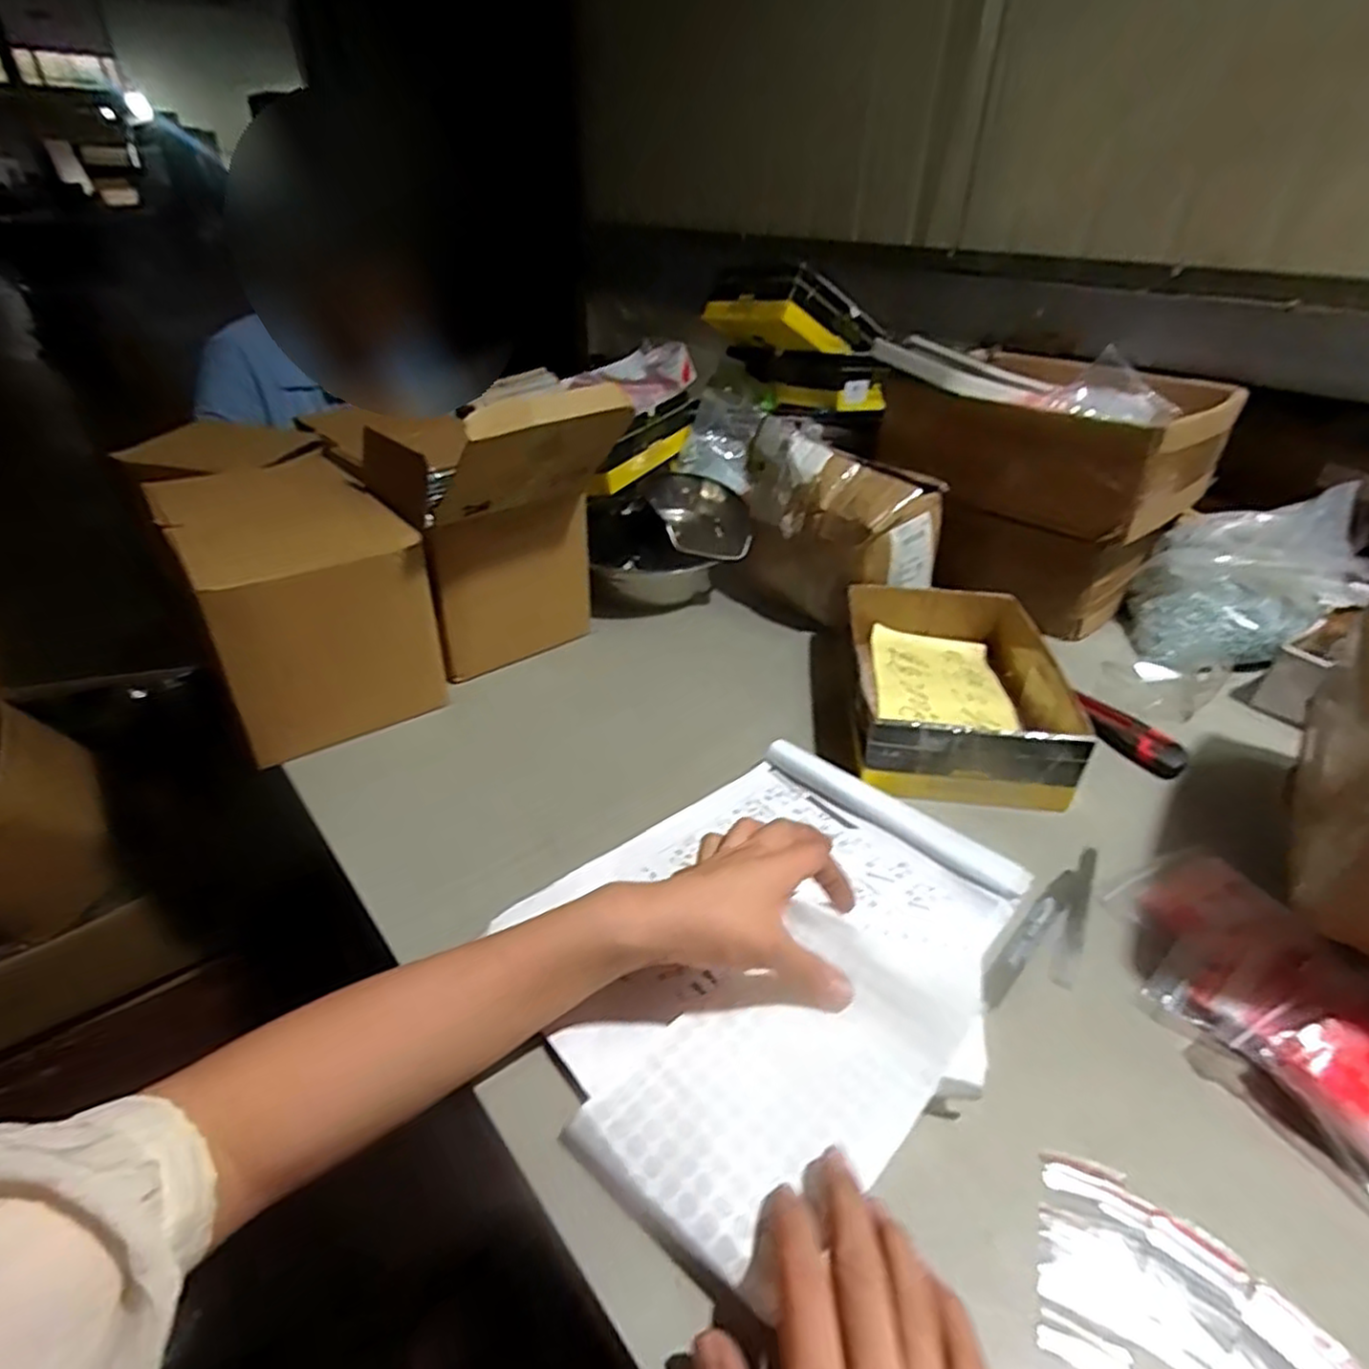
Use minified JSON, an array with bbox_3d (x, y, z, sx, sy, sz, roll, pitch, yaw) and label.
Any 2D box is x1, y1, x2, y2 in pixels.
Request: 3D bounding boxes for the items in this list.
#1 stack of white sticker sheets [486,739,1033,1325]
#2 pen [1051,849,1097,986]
[{"bbox_3d":[0.063,0.157,0.460,0.325,0.033,0.253,-22,35,-32],"label":"stack of white sticker sheets"},{"bbox_3d":[0.276,0.159,0.506,0.013,0.007,0.139,19,39,25],"label":"pen"}]

